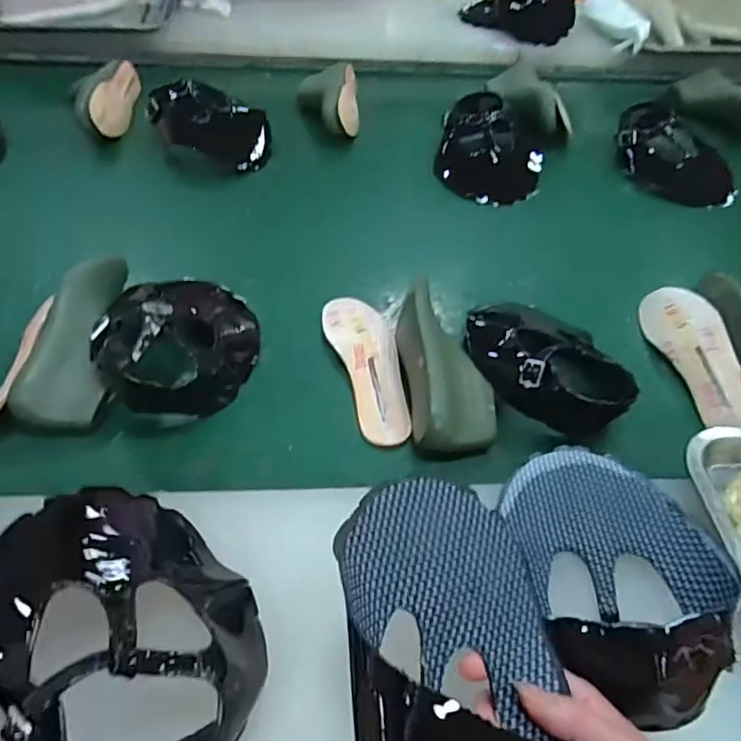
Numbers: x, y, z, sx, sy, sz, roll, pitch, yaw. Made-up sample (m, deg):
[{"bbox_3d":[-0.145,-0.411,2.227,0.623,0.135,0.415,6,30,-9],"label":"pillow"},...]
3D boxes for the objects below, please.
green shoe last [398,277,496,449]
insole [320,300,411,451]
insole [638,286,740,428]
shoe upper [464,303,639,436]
[{"bbox_3d":[0.066,-0.001,0.549,0.079,0.049,0.166,-9,63,-13],"label":"green shoe last"},{"bbox_3d":[-0.001,-0.008,0.584,0.062,0.017,0.183,-9,51,-13],"label":"insole"},{"bbox_3d":[0.337,-0.020,0.602,0.065,0.018,0.185,-28,50,25],"label":"insole"},{"bbox_3d":[0.154,-0.006,0.549,0.174,0.067,0.078,37,56,24],"label":"shoe upper"}]

